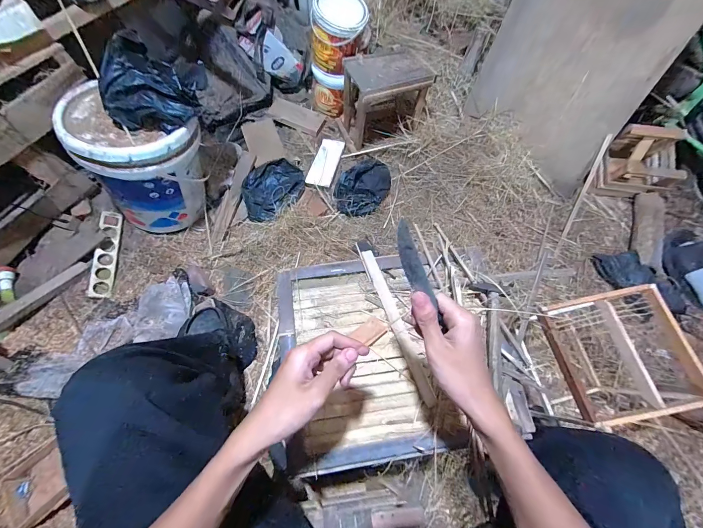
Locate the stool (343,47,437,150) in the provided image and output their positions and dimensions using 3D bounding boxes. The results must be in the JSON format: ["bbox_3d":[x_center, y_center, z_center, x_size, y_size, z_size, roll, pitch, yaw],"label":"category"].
[{"bbox_3d":[0.121,-0.599,1.137,0.271,0.247,0.190,-21,67,-10],"label":"stool"}]

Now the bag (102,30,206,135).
[{"bbox_3d":[-0.477,-0.427,0.745,0.181,0.140,0.181,12,65,4],"label":"bag"}]

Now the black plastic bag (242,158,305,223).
[{"bbox_3d":[-0.271,-0.264,1.083,0.216,0.069,0.220,-18,67,-9],"label":"black plastic bag"}]

